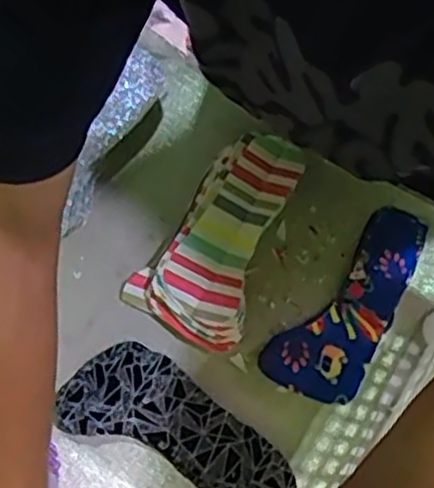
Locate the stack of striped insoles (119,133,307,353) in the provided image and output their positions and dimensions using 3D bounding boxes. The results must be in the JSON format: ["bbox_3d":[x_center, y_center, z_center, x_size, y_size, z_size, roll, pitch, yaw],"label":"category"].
[{"bbox_3d":[0.006,-0.011,0.603,0.098,0.040,0.185,27,72,8],"label":"stack of striped insoles"}]

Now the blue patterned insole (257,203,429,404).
[{"bbox_3d":[0.111,0.045,0.607,0.073,0.006,0.179,31,73,9],"label":"blue patterned insole"}]

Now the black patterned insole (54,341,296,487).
[{"bbox_3d":[-0.026,0.138,0.566,0.184,0.019,0.079,23,72,7],"label":"black patterned insole"}]

